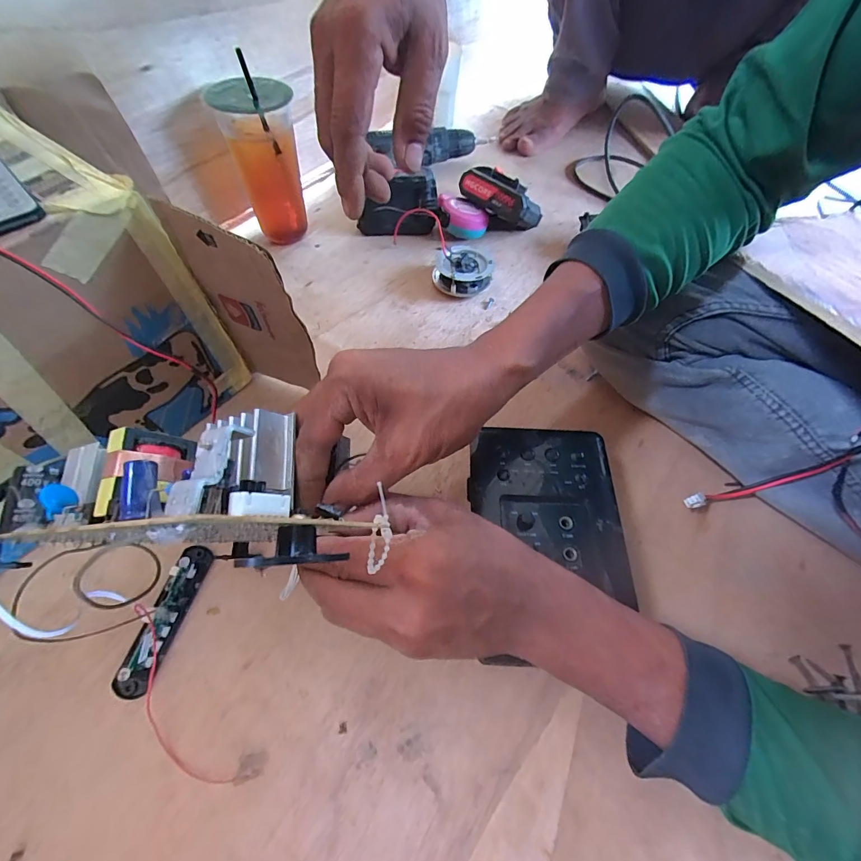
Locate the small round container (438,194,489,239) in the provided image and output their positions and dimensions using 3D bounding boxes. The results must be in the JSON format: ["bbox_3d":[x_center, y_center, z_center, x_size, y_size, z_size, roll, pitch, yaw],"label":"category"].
[{"bbox_3d":[0.042,-0.284,0.543,0.051,0.039,0.056,1,59,-1],"label":"small round container"}]

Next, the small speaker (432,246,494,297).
[{"bbox_3d":[0.040,-0.202,0.500,0.071,0.031,0.079,5,59,1],"label":"small speaker"}]

